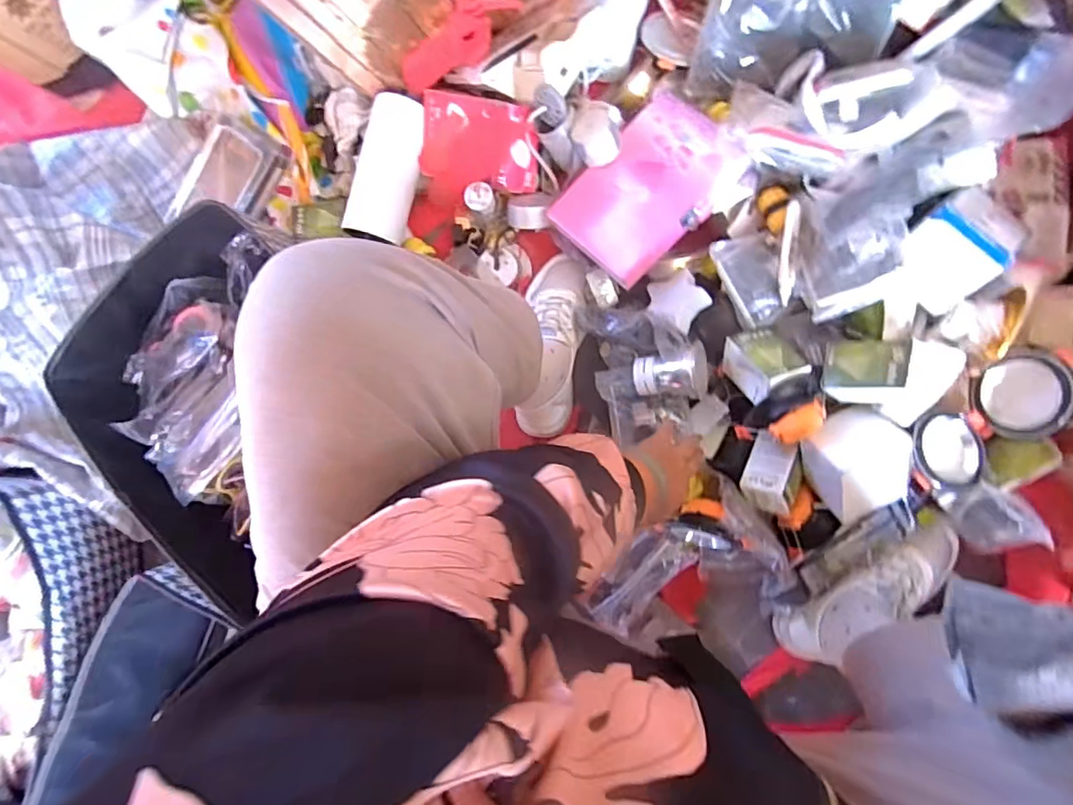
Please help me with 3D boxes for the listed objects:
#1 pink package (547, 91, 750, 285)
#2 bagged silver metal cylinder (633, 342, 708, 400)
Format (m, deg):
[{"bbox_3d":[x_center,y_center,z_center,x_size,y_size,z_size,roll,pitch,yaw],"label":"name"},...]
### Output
[{"bbox_3d":[0.131,-0.258,0.662,0.152,0.027,0.220,39,96,22],"label":"pink package"},{"bbox_3d":[0.161,-0.031,0.656,0.086,0.060,0.059,-12,89,8],"label":"bagged silver metal cylinder"}]

